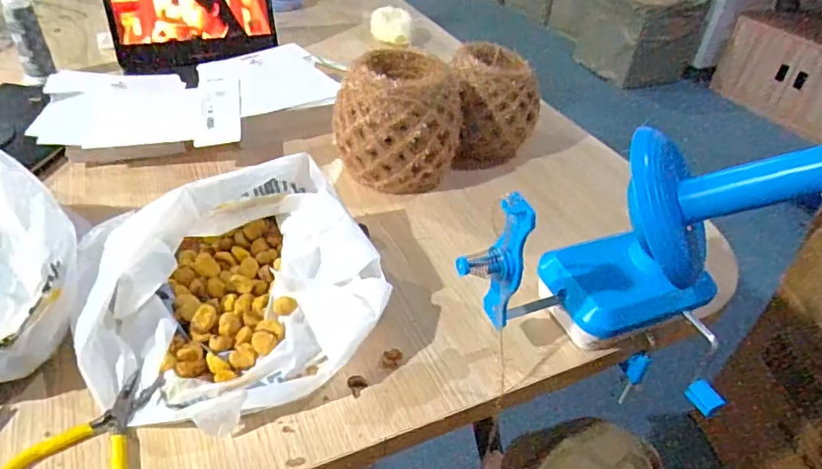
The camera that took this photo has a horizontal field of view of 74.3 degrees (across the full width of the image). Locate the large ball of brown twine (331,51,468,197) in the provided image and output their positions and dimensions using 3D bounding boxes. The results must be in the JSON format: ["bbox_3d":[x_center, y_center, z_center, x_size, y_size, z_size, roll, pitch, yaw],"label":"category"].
[{"bbox_3d":[-0.008,-0.132,0.669,0.122,0.145,0.129,4,39,-3],"label":"large ball of brown twine"}]

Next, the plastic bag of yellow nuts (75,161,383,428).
[{"bbox_3d":[-0.150,0.047,0.461,0.238,0.096,0.211,-18,45,-27],"label":"plastic bag of yellow nuts"}]

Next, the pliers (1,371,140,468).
[{"bbox_3d":[-0.227,0.150,0.395,0.088,0.009,0.105,15,40,11],"label":"pliers"}]

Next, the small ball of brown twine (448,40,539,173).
[{"bbox_3d":[0.105,-0.175,0.742,0.107,0.131,0.114,4,39,-3],"label":"small ball of brown twine"}]

